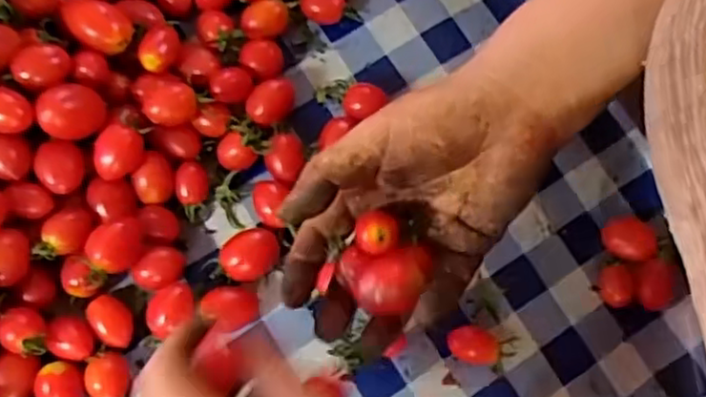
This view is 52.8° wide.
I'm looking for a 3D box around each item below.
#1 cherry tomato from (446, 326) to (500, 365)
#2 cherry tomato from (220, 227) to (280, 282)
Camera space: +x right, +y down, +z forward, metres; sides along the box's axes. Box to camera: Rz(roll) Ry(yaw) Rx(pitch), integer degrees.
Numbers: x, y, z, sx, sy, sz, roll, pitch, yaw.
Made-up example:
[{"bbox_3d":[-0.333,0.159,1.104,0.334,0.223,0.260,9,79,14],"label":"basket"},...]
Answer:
[{"bbox_3d":[0.066,0.081,0.391,0.029,0.014,0.018,8,72,0],"label":"cherry tomato"},{"bbox_3d":[-0.057,0.032,0.398,0.032,0.020,0.026,-11,73,-6],"label":"cherry tomato"}]

